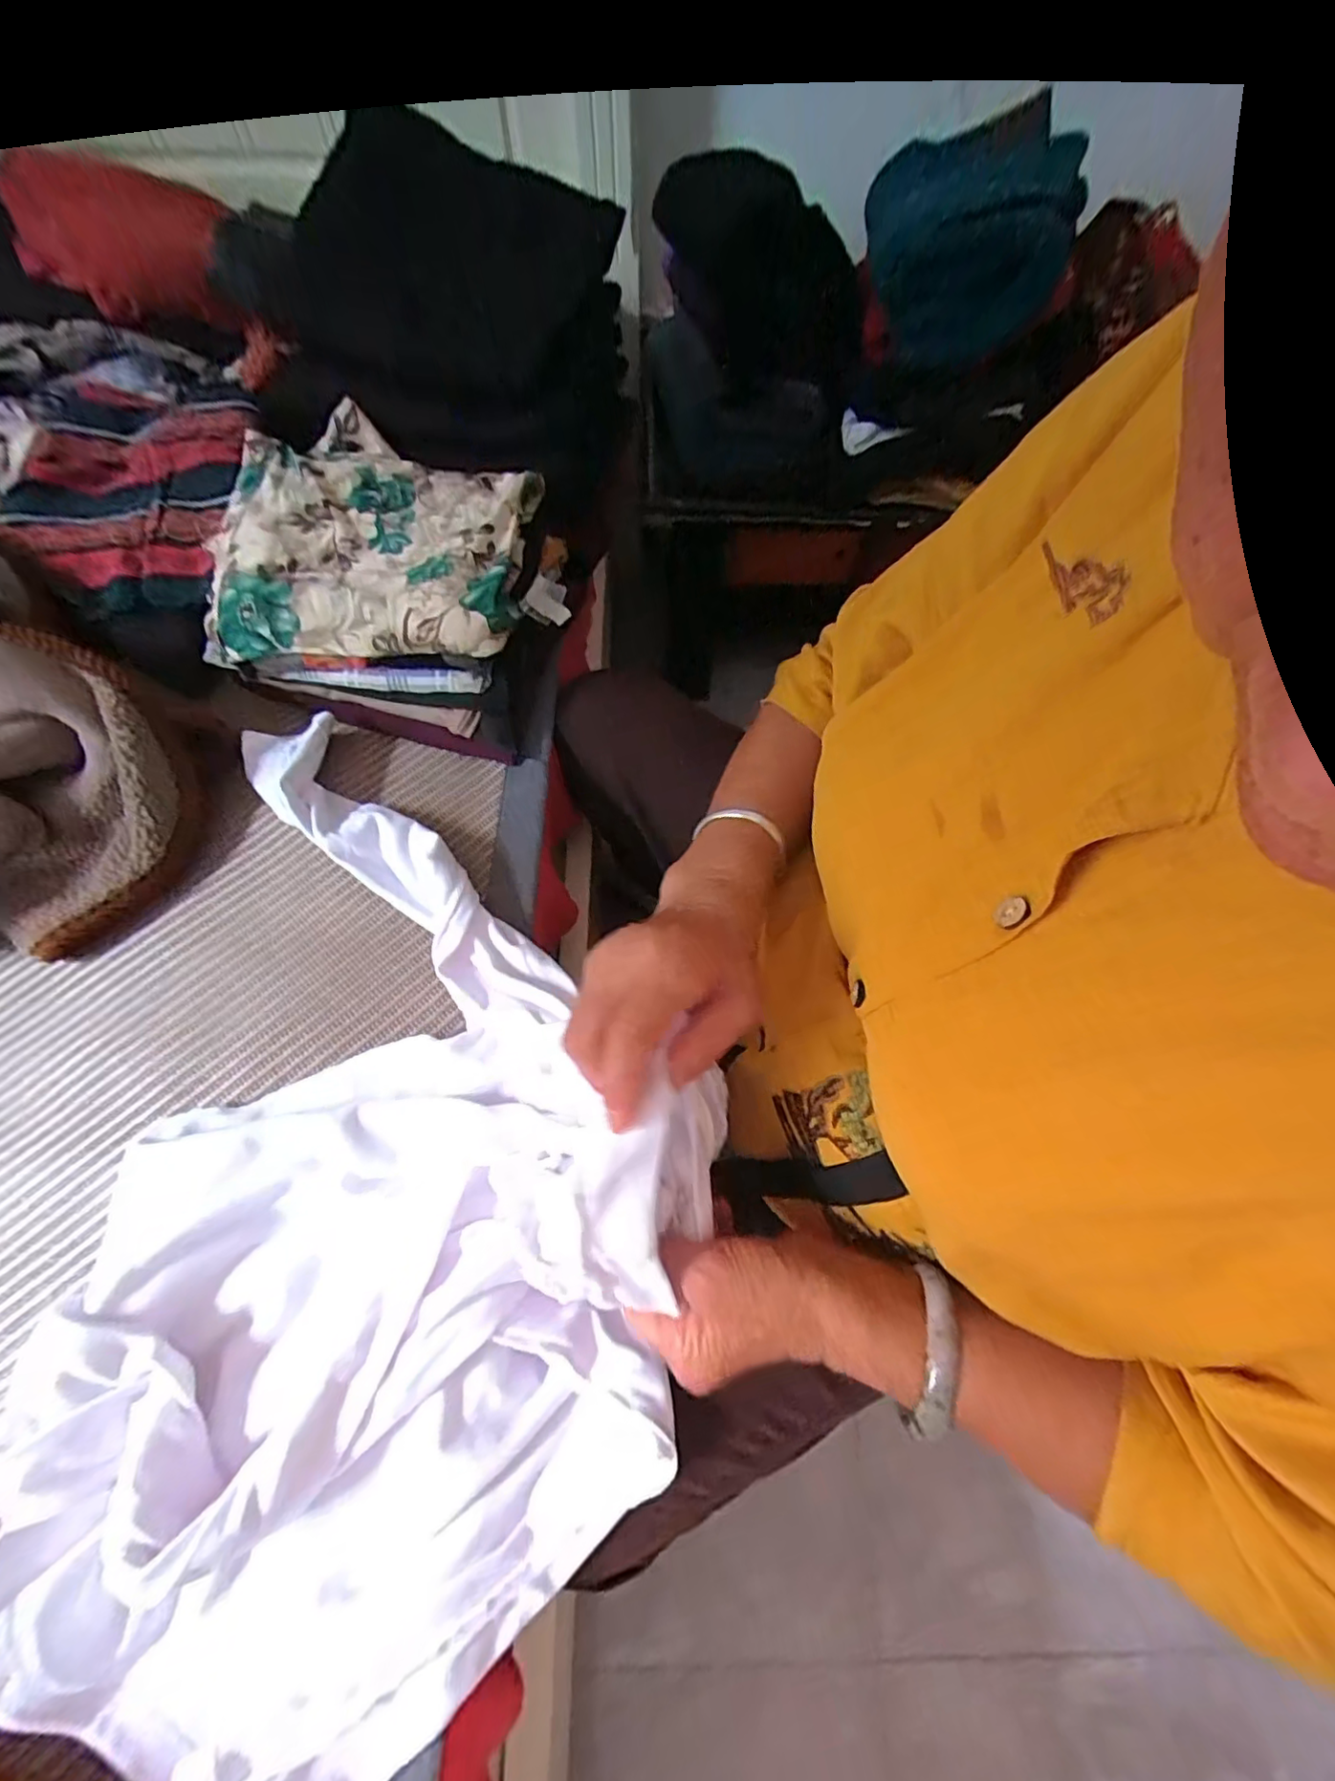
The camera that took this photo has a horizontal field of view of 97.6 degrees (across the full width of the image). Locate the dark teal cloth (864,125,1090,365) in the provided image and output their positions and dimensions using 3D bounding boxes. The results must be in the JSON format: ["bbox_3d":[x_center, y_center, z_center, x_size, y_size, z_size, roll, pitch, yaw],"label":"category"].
[{"bbox_3d":[0.271,-0.588,0.539,0.181,0.127,0.088,17,67,8],"label":"dark teal cloth"}]

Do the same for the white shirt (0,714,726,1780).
[{"bbox_3d":[-0.228,0.146,0.322,0.517,0.153,0.380,39,72,16],"label":"white shirt"}]

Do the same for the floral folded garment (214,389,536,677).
[{"bbox_3d":[-0.237,-0.288,0.473,0.254,0.042,0.232,4,65,0],"label":"floral folded garment"}]

